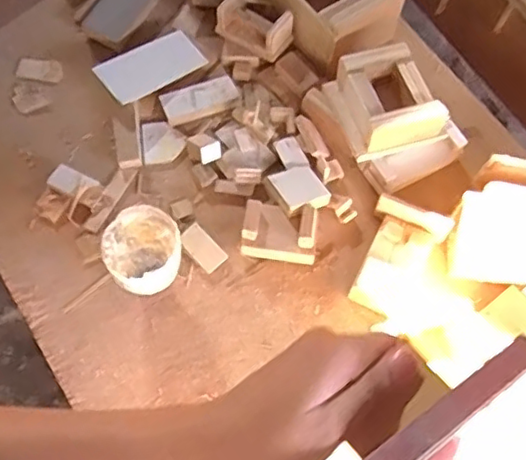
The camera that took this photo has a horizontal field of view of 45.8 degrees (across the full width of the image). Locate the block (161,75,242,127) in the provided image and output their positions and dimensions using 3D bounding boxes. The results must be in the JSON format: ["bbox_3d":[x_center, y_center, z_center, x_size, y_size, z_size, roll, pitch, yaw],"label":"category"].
[{"bbox_3d":[-0.067,-0.140,0.670,0.081,0.017,0.036,-17,68,-10],"label":"block"}]

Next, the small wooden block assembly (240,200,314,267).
[{"bbox_3d":[0.016,0.003,0.608,0.069,0.032,0.050,10,66,2],"label":"small wooden block assembly"}]

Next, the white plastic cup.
[{"bbox_3d":[-0.102,0.028,0.561,0.063,0.087,0.068,1,66,-2],"label":"white plastic cup"}]

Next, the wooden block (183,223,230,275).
[{"bbox_3d":[-0.059,0.017,0.608,0.029,0.014,0.048,-41,74,-15],"label":"wooden block"}]

